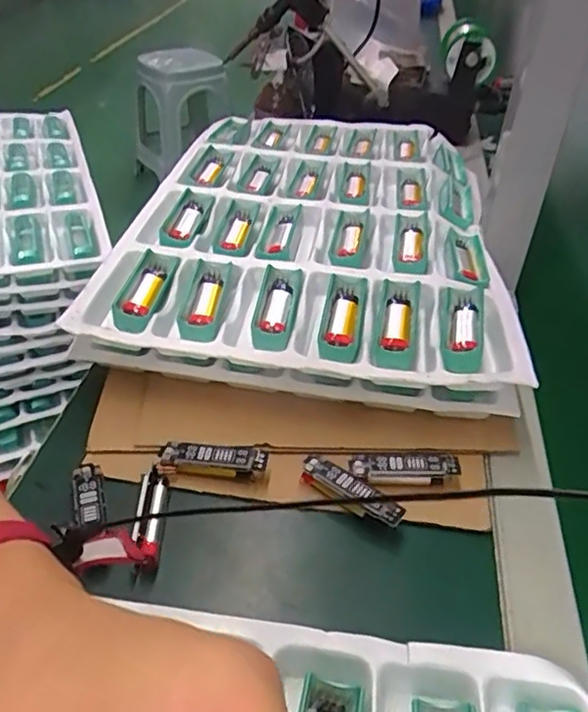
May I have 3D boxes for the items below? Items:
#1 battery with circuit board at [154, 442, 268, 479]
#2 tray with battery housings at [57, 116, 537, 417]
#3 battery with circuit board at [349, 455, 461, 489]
[{"bbox_3d":[-0.052,0.065,0.394,0.068,0.022,0.016,5,40,4],"label":"battery with circuit board"},{"bbox_3d":[0.025,-0.123,0.580,0.315,0.049,0.443,6,40,6],"label":"tray with battery housings"},{"bbox_3d":[0.072,0.071,0.396,0.067,0.013,0.015,2,40,0],"label":"battery with circuit board"}]

